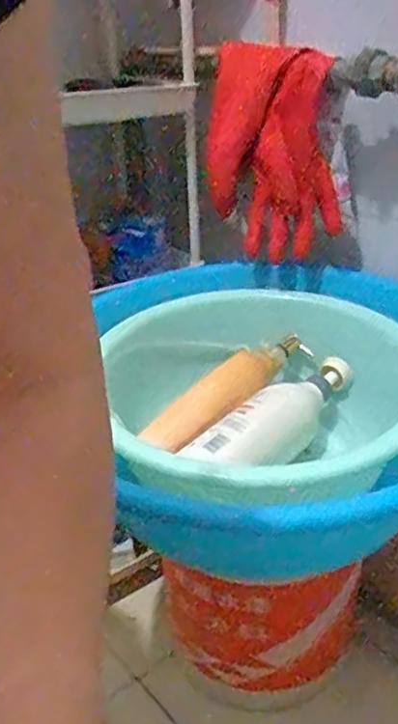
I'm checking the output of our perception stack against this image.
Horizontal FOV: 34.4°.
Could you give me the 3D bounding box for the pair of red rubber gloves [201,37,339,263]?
[{"bbox_3d":[0.081,-0.257,0.791,0.180,0.264,0.046,7,27,28],"label":"pair of red rubber gloves"}]

